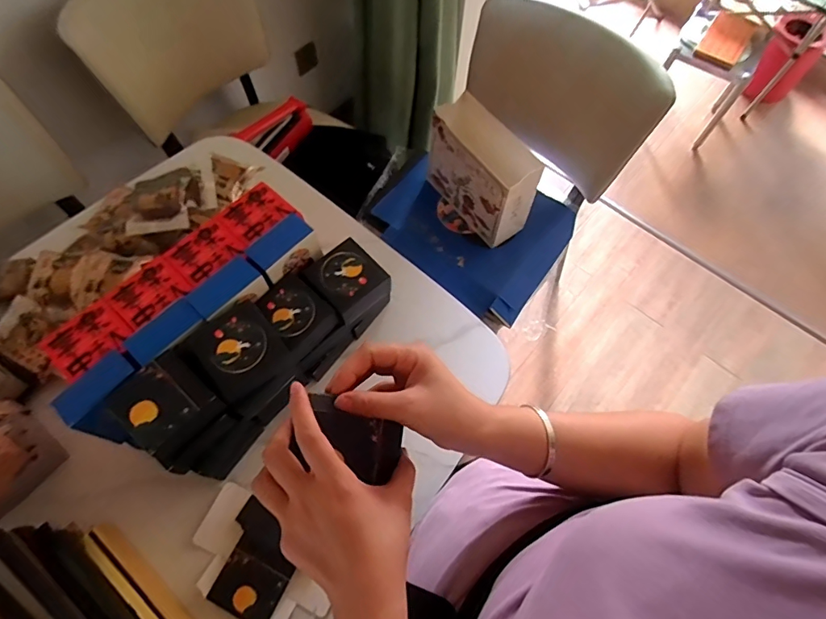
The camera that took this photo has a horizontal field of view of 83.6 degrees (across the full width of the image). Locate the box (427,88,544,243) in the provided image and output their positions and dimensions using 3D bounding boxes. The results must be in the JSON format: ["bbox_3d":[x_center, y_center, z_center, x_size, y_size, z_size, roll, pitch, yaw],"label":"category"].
[{"bbox_3d":[0.153,-0.317,1.064,0.106,0.221,0.269,-33,71,-15],"label":"box"}]

